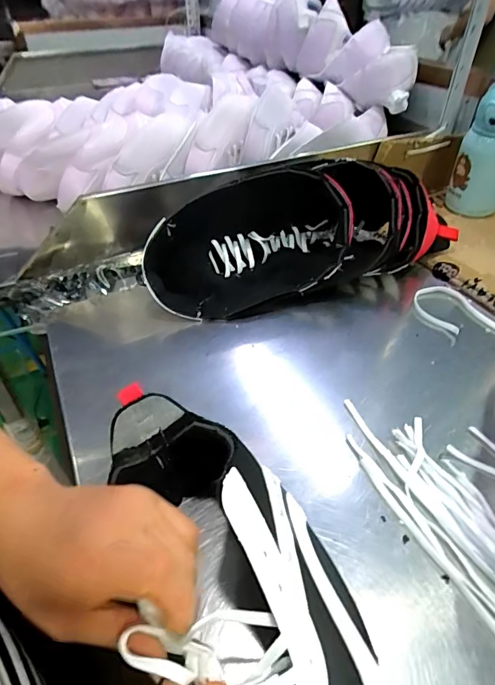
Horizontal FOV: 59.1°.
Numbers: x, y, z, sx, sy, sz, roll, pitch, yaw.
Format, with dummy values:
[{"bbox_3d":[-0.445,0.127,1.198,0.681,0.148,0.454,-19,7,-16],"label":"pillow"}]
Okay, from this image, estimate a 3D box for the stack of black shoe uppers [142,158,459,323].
[{"bbox_3d":[0.077,-0.139,0.555,0.415,0.130,0.130,-15,43,-15],"label":"stack of black shoe uppers"}]

